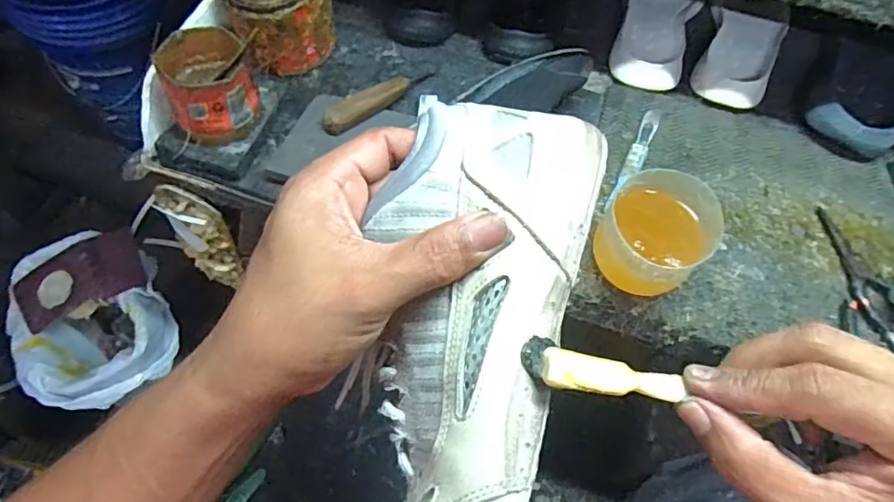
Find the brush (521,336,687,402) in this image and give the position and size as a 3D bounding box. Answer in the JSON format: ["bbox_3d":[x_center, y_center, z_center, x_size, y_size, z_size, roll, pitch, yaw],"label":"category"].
[{"bbox_3d":[0.066,0.050,0.222,0.074,0.013,0.020,16,63,-21],"label":"brush"}]

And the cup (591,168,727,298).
[{"bbox_3d":[0.176,-0.010,0.472,0.085,0.079,0.092,1,65,-2],"label":"cup"}]

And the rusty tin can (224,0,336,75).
[{"bbox_3d":[-0.178,-0.260,0.582,0.101,0.089,0.100,1,65,-2],"label":"rusty tin can"}]

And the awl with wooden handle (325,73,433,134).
[{"bbox_3d":[-0.070,-0.158,0.564,0.129,0.019,0.021,-33,71,-17],"label":"awl with wooden handle"}]

